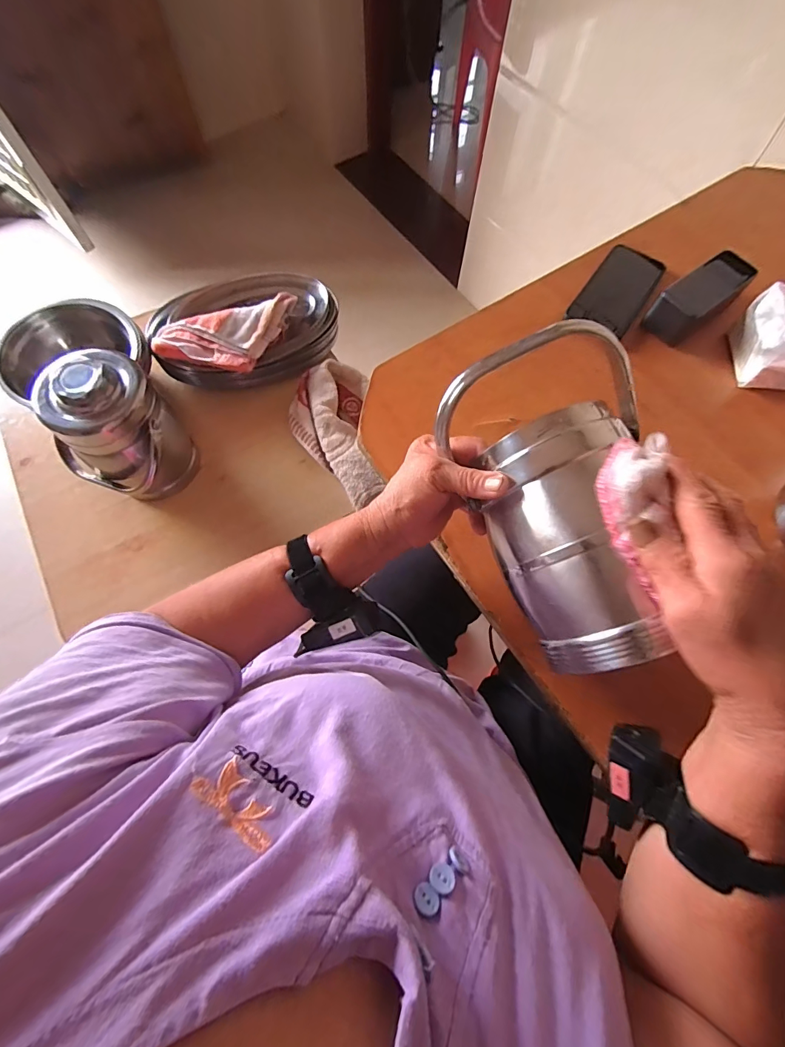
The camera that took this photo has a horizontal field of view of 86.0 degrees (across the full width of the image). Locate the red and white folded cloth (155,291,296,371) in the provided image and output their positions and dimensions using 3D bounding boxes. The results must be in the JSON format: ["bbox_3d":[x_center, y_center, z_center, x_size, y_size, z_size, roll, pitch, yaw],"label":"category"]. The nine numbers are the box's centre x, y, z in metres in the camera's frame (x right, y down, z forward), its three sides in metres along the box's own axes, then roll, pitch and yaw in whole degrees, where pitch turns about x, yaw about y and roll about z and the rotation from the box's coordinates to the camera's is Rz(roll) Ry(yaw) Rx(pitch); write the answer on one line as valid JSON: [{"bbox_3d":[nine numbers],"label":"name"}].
[{"bbox_3d":[-0.268,-0.315,0.712,0.249,0.049,0.113,-25,72,-10],"label":"red and white folded cloth"}]

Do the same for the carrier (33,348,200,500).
[{"bbox_3d":[-0.388,-0.127,0.618,0.137,0.225,0.142,0,69,-1],"label":"carrier"}]

